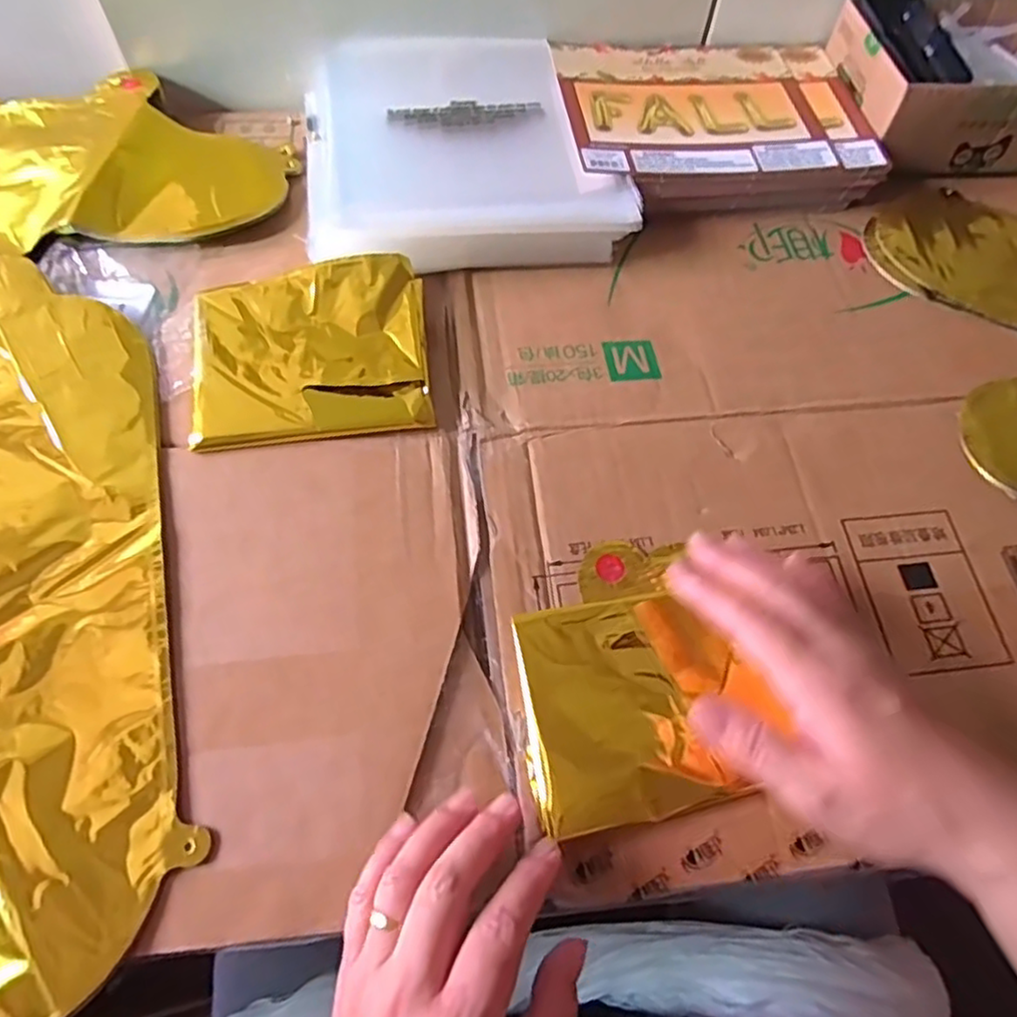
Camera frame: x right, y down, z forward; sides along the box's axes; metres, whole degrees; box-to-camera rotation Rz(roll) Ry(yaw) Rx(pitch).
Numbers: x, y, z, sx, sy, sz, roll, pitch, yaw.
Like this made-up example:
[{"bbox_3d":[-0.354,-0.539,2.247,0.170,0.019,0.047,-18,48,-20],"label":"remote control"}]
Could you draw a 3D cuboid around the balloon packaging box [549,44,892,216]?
[{"bbox_3d":[0.153,-0.297,0.523,0.220,0.032,0.171,-6,64,-6],"label":"balloon packaging box"}]

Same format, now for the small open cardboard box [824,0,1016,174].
[{"bbox_3d":[0.354,-0.332,0.530,0.182,0.066,0.128,-3,63,-5],"label":"small open cardboard box"}]

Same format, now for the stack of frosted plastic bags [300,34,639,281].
[{"bbox_3d":[-0.037,-0.263,0.497,0.214,0.032,0.210,-7,64,-7],"label":"stack of frosted plastic bags"}]

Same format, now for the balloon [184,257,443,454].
[{"bbox_3d":[-0.120,-0.098,0.413,0.138,0.020,0.121,-7,64,-7],"label":"balloon"}]

